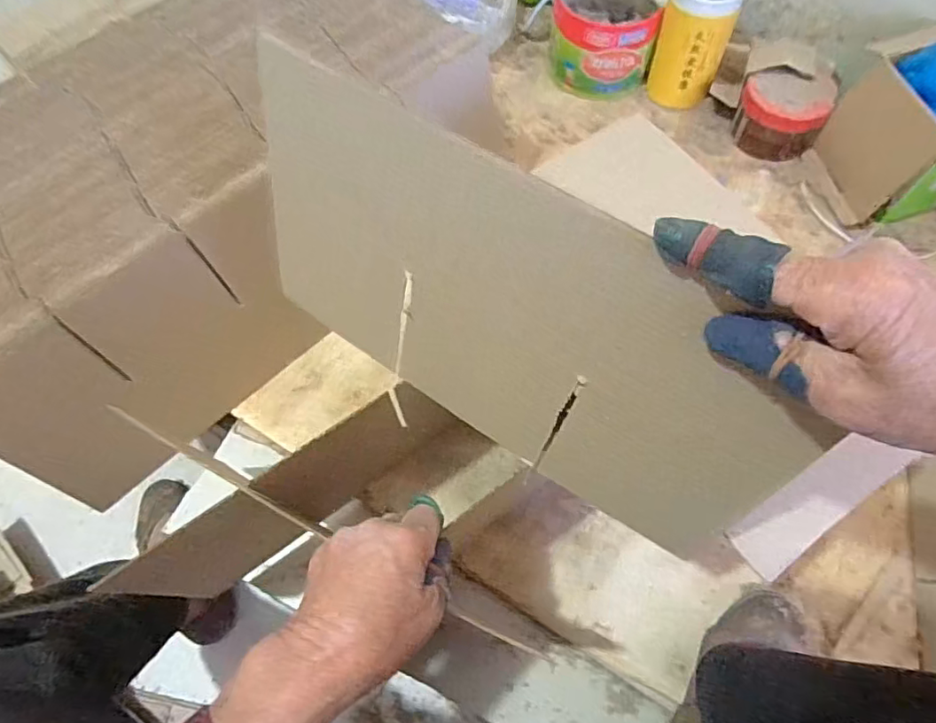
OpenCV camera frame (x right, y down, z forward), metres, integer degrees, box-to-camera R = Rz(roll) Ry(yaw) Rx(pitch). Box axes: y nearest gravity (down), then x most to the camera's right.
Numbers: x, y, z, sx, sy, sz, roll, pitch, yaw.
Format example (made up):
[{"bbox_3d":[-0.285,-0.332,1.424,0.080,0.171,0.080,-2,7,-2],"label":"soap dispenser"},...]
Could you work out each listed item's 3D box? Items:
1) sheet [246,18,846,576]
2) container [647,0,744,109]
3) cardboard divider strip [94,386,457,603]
[{"bbox_3d":[0.017,-0.020,0.309,0.318,0.178,0.005,31,50,13],"label":"sheet"},{"bbox_3d":[0.261,-0.375,0.665,0.078,0.135,0.071,14,65,8],"label":"container"},{"bbox_3d":[-0.125,0.104,0.443,0.240,0.169,0.010,-36,72,-9],"label":"cardboard divider strip"}]

